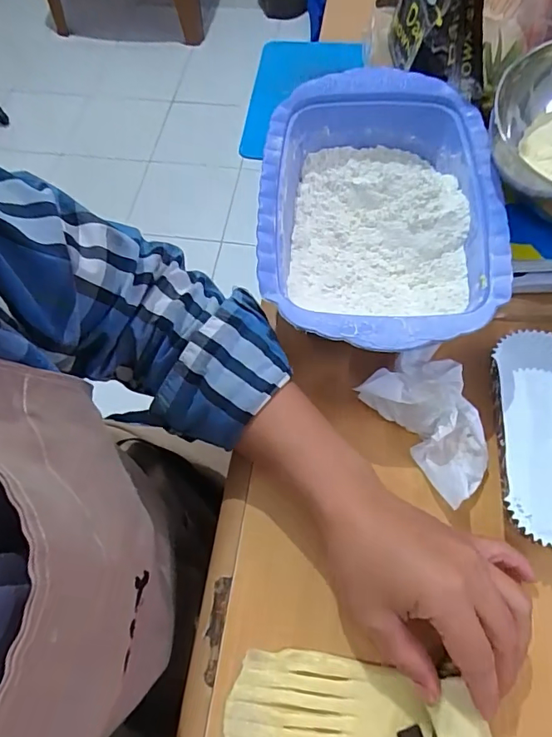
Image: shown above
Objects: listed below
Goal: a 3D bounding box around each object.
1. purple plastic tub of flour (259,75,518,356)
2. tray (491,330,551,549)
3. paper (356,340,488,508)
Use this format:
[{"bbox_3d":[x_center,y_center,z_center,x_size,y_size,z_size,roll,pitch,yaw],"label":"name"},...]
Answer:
[{"bbox_3d":[0.078,-0.121,0.393,0.176,0.064,0.270,1,62,3],"label":"purple plastic tub of flour"},{"bbox_3d":[0.184,0.045,0.332,0.061,0.024,0.146,5,63,6],"label":"tray"},{"bbox_3d":[0.111,0.035,0.334,0.064,0.038,0.098,-36,66,-15],"label":"paper"}]

